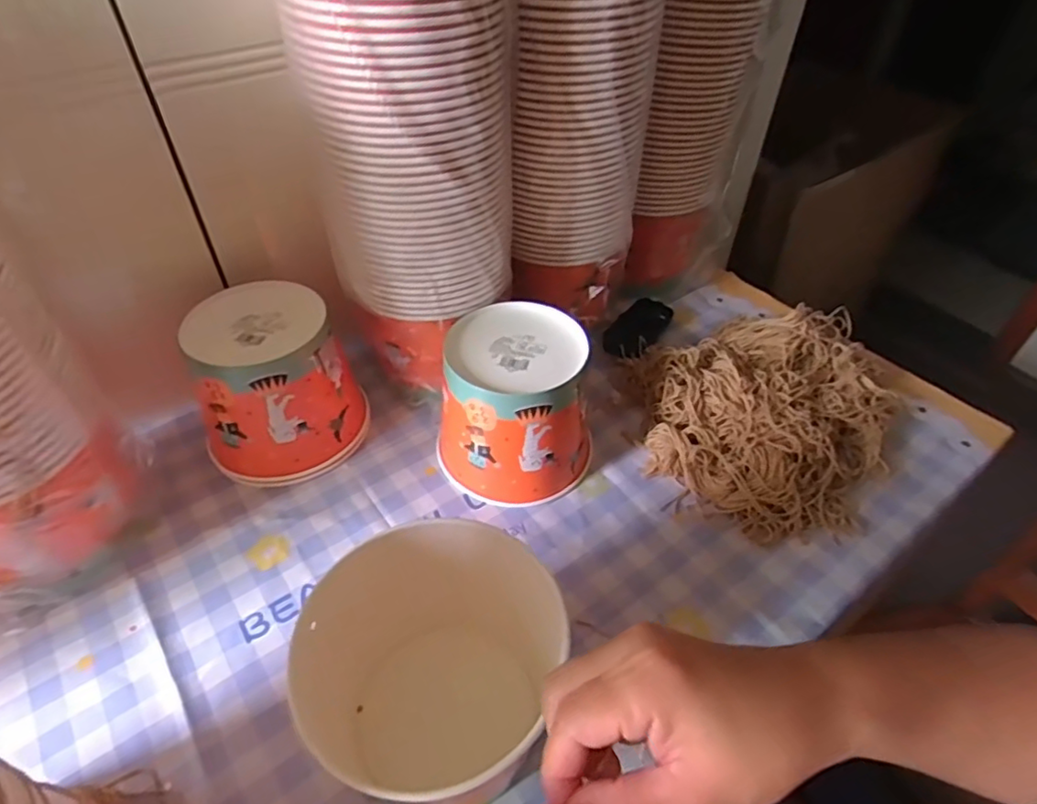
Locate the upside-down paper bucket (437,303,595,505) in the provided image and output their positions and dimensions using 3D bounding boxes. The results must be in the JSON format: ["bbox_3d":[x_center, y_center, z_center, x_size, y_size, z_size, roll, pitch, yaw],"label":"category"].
[{"bbox_3d":[-0.002,0.003,0.593,0.147,0.135,0.144,-3,45,-3],"label":"upside-down paper bucket"}]

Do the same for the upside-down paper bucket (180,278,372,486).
[{"bbox_3d":[-0.237,-0.014,0.601,0.151,0.144,0.126,-17,47,-17],"label":"upside-down paper bucket"}]

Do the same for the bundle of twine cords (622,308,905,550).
[{"bbox_3d":[0.264,-0.012,0.654,0.268,0.070,0.310,32,53,28],"label":"bundle of twine cords"}]

